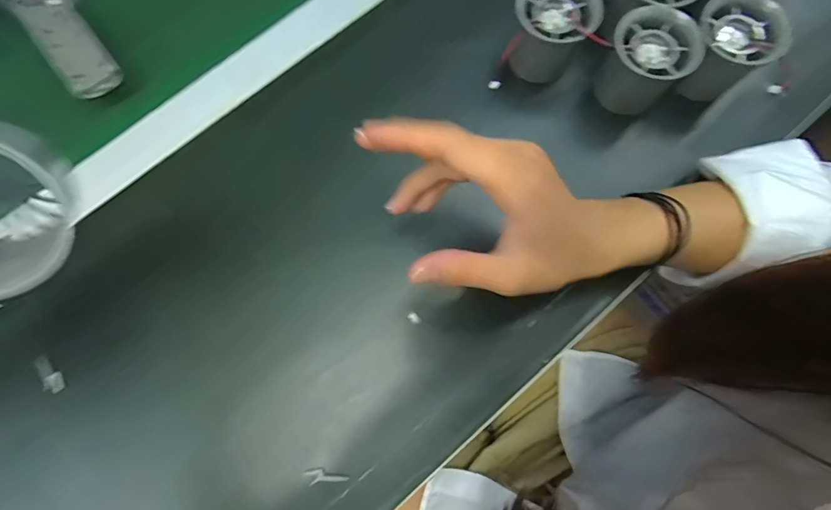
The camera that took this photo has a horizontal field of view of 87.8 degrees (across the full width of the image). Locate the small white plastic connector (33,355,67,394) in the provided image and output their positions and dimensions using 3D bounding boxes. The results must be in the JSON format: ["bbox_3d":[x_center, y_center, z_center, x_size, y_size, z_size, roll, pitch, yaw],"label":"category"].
[{"bbox_3d":[-0.250,0.082,0.294,0.010,0.007,0.028,-42,81,-6],"label":"small white plastic connector"}]

